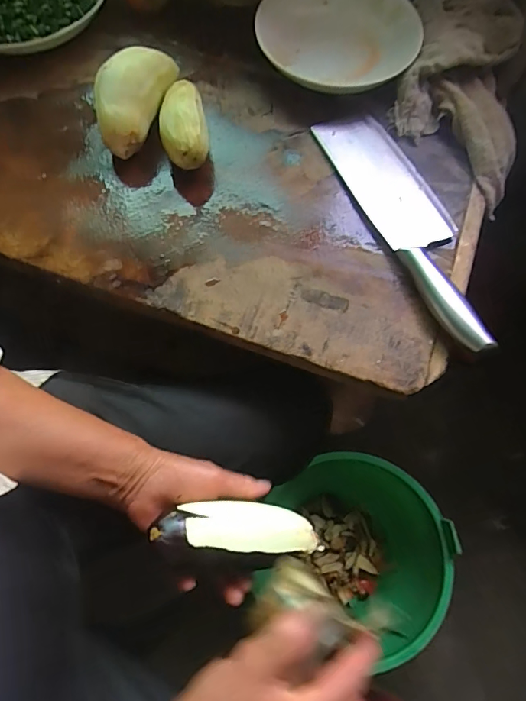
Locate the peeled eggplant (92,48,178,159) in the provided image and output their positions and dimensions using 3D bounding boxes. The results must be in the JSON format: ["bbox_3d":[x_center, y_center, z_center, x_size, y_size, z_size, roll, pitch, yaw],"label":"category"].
[{"bbox_3d":[-0.129,-0.251,0.440,0.053,0.062,0.120,20,71,6],"label":"peeled eggplant"}]

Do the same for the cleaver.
[{"bbox_3d":[0.143,-0.130,0.418,0.073,0.025,0.277,-22,71,-9],"label":"cleaver"}]

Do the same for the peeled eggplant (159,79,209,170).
[{"bbox_3d":[-0.077,-0.221,0.436,0.046,0.048,0.097,-4,70,-3],"label":"peeled eggplant"}]

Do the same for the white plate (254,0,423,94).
[{"bbox_3d":[0.081,-0.350,0.487,0.171,0.033,0.167,0,70,-1],"label":"white plate"}]

